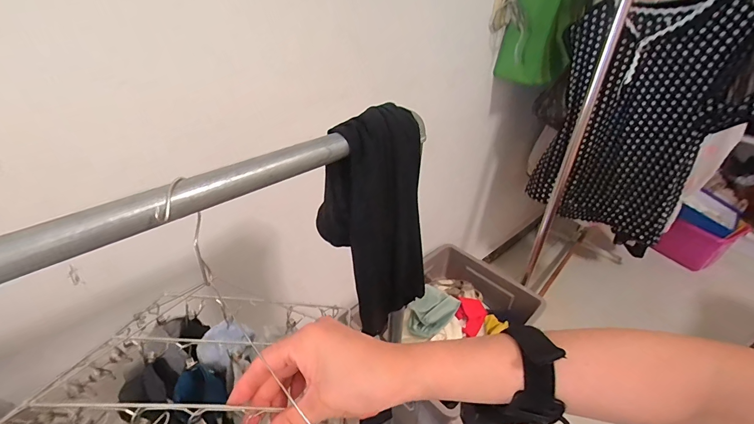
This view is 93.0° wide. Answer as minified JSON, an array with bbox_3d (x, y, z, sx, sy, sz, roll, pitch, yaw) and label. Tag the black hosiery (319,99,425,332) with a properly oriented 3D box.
[{"bbox_3d":[0.005,0.012,0.400,0.107,0.234,0.078,-28,45,-36],"label":"black hosiery"}]

